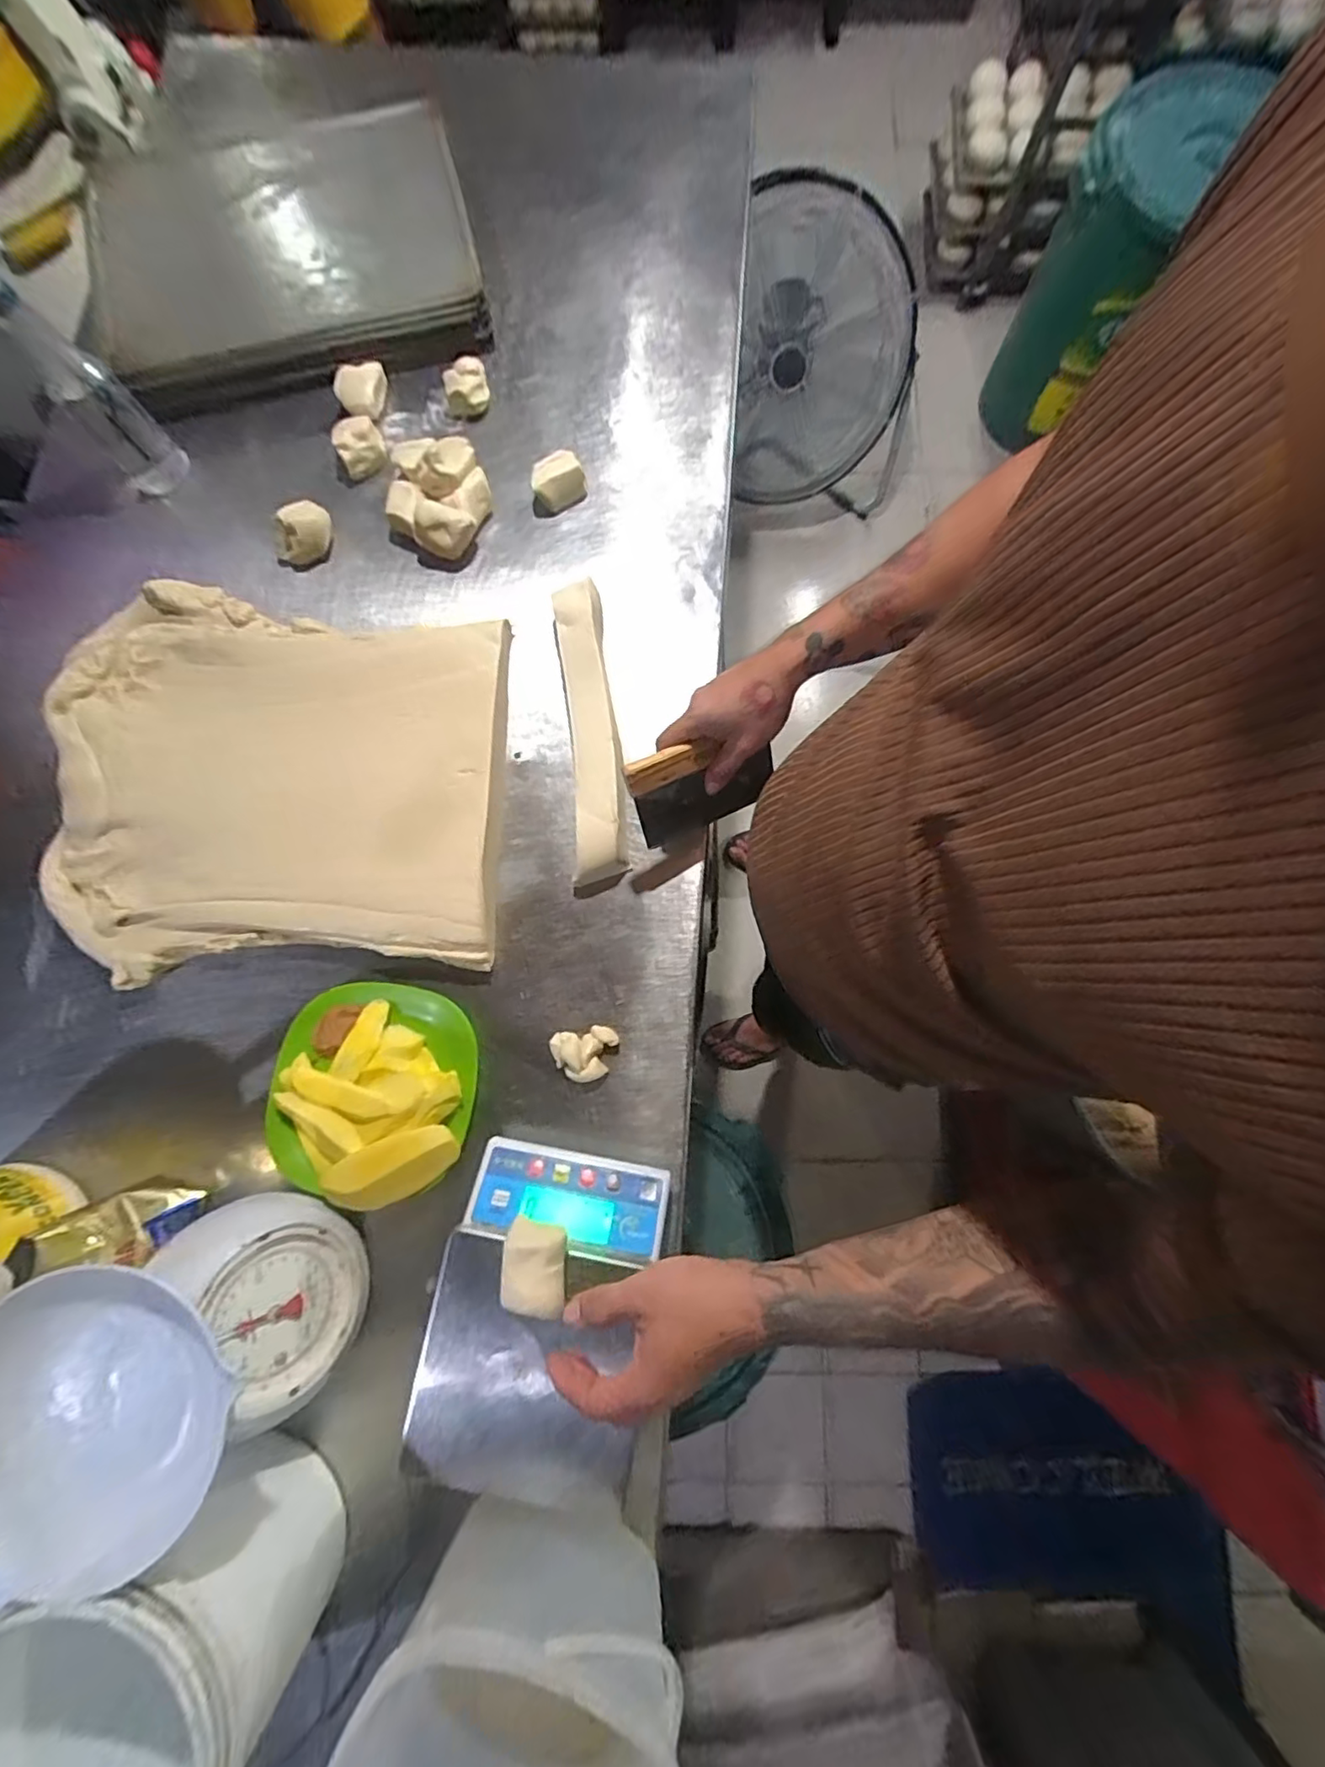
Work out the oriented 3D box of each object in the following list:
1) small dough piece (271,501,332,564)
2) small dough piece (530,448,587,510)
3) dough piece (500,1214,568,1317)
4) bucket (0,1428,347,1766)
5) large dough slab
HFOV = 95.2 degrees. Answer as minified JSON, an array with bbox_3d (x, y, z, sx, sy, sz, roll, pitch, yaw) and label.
[{"bbox_3d":[-0.415,-0.403,0.695,0.073,0.034,0.049,-41,82,-7],"label":"small dough piece"},{"bbox_3d":[-0.121,-0.469,0.704,0.064,0.035,0.042,-30,81,-5],"label":"small dough piece"},{"bbox_3d":[-0.099,0.297,0.469,0.046,0.025,0.060,-2,80,0],"label":"dough piece"},{"bbox_3d":[-0.376,0.571,0.440,0.221,0.170,0.195,-36,82,-6],"label":"bucket"},{"bbox_3d":[-0.406,-0.122,0.643,0.469,0.033,0.417,0,80,0],"label":"large dough slab"}]

